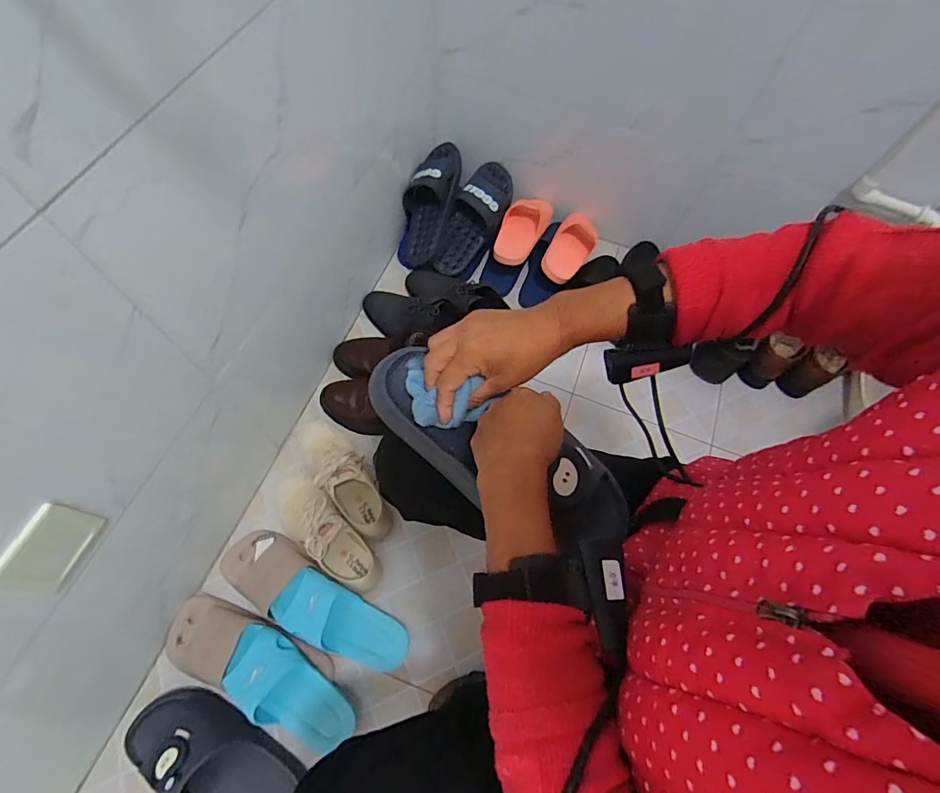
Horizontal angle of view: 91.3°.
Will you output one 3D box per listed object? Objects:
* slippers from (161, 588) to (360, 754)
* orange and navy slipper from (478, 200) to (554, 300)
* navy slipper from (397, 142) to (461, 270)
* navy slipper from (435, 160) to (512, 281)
[{"bbox_3d":[-0.320,0.413,0.701,0.330,0.079,0.120,24,67,9],"label":"slippers"},{"bbox_3d":[0.111,-0.365,1.068,0.095,0.093,0.256,21,66,8],"label":"orange and navy slipper"},{"bbox_3d":[-0.095,-0.432,1.045,0.108,0.071,0.284,23,106,9],"label":"navy slipper"},{"bbox_3d":[0.013,-0.402,1.044,0.104,0.075,0.275,29,96,12],"label":"navy slipper"}]

